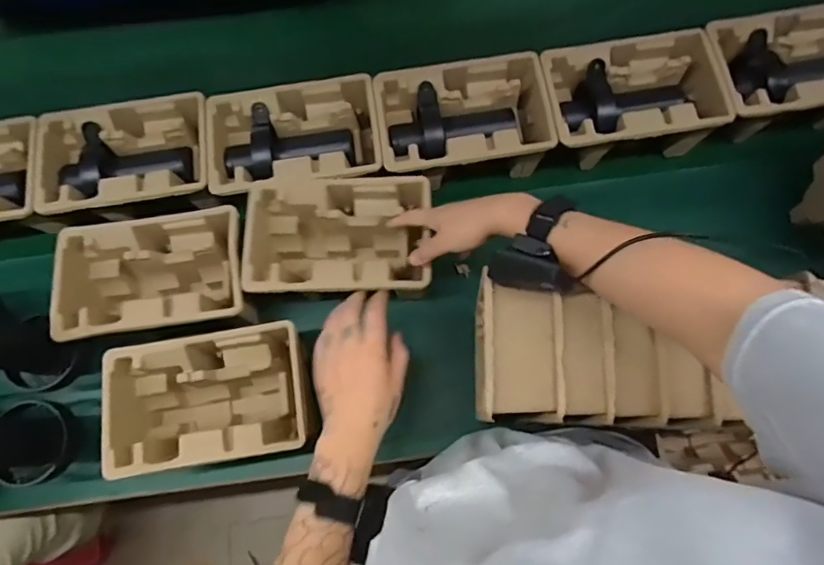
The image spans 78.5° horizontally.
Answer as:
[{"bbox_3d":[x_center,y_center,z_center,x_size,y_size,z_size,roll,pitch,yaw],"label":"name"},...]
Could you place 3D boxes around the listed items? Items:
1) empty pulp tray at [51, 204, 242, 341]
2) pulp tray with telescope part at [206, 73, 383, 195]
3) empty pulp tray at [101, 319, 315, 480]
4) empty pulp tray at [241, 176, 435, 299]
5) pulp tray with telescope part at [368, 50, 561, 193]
[{"bbox_3d":[-0.323,-0.001,0.658,0.226,0.101,0.136,-9,74,-1],"label":"empty pulp tray"},{"bbox_3d":[-0.159,-0.192,0.692,0.229,0.055,0.146,-8,74,-1],"label":"pulp tray with telescope part"},{"bbox_3d":[-0.240,0.147,0.631,0.230,0.115,0.147,-9,74,-1],"label":"empty pulp tray"},{"bbox_3d":[-0.091,-0.047,0.661,0.221,0.109,0.144,0,74,1],"label":"empty pulp tray"},{"bbox_3d":[0.068,-0.216,0.698,0.222,0.085,0.148,-9,74,-1],"label":"pulp tray with telescope part"}]

